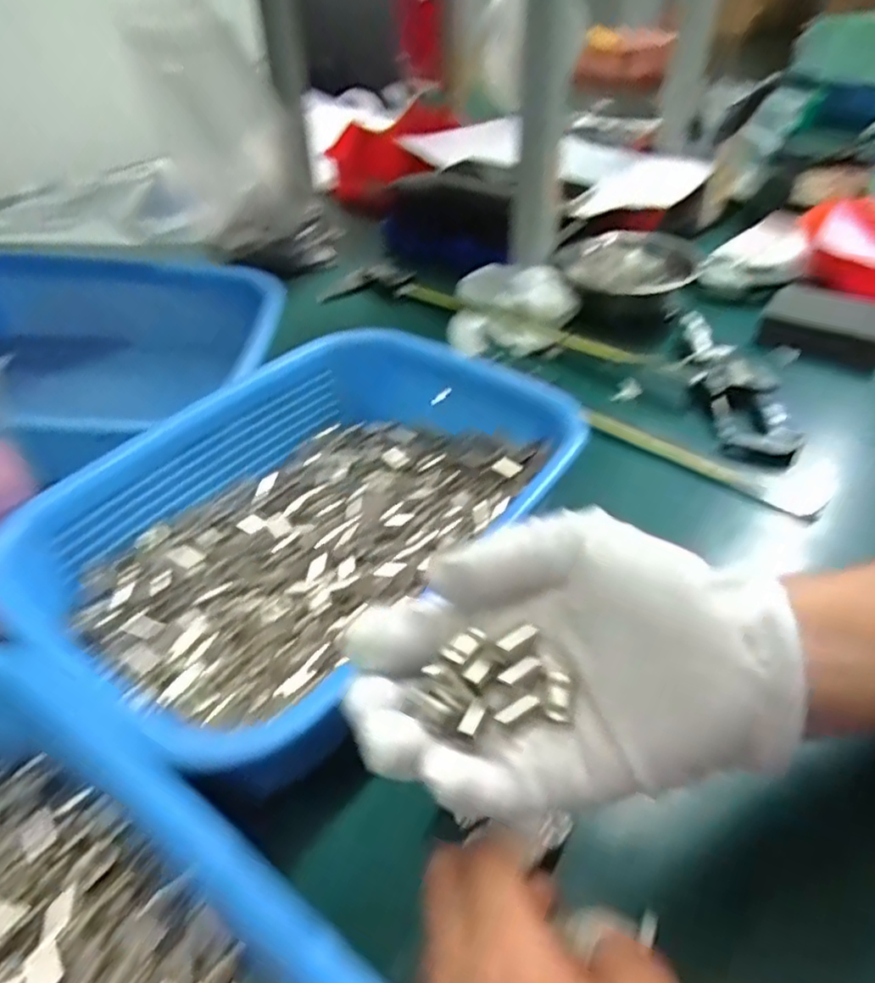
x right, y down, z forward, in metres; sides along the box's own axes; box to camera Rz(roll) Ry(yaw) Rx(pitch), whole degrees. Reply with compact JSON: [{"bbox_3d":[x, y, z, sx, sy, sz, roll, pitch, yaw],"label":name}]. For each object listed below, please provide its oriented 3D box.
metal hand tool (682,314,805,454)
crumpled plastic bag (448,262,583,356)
[{"bbox_3d":[0.232,-0.089,0.533,0.059,0.031,0.177,3,40,6],"label":"metal hand tool"},{"bbox_3d":[0.071,-0.168,0.627,0.115,0.052,0.106,5,40,8],"label":"crumpled plastic bag"}]

